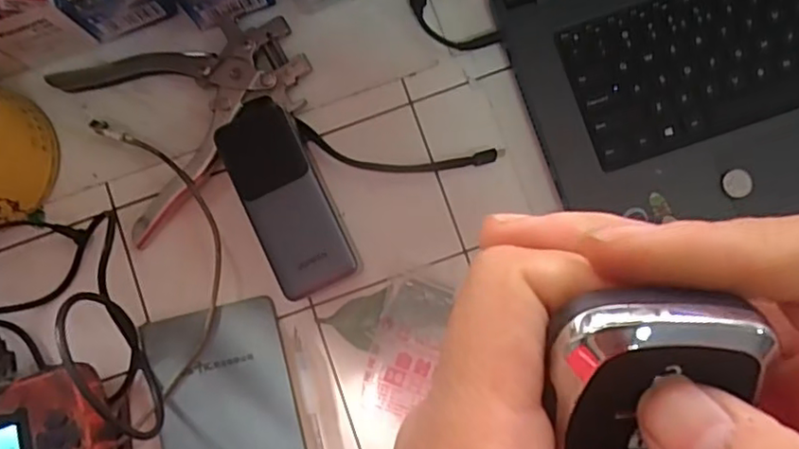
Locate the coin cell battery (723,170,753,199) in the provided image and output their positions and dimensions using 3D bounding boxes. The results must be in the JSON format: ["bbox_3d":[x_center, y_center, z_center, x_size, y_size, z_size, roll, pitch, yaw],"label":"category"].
[{"bbox_3d":[0.233,-0.028,0.427,0.018,0.004,0.019,-13,90,11],"label":"coin cell battery"}]

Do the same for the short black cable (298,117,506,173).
[{"bbox_3d":[-0.002,-0.052,0.458,0.153,0.009,0.028,9,86,3],"label":"short black cable"}]

